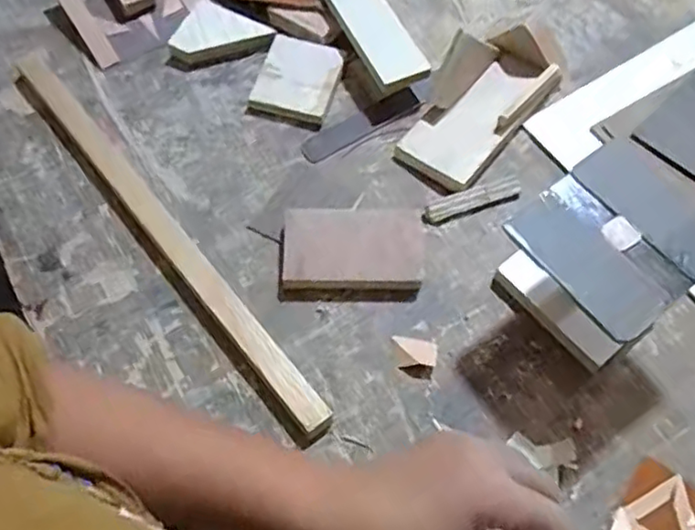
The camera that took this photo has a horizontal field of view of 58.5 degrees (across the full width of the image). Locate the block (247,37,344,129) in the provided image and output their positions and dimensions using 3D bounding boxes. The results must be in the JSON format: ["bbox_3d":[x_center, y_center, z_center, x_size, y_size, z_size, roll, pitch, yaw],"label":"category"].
[{"bbox_3d":[-0.044,-0.164,0.553,0.068,0.021,0.080,17,65,9],"label":"block"}]

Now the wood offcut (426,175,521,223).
[{"bbox_3d":[0.104,-0.055,0.506,0.087,0.010,0.019,-23,66,-11],"label":"wood offcut"}]

